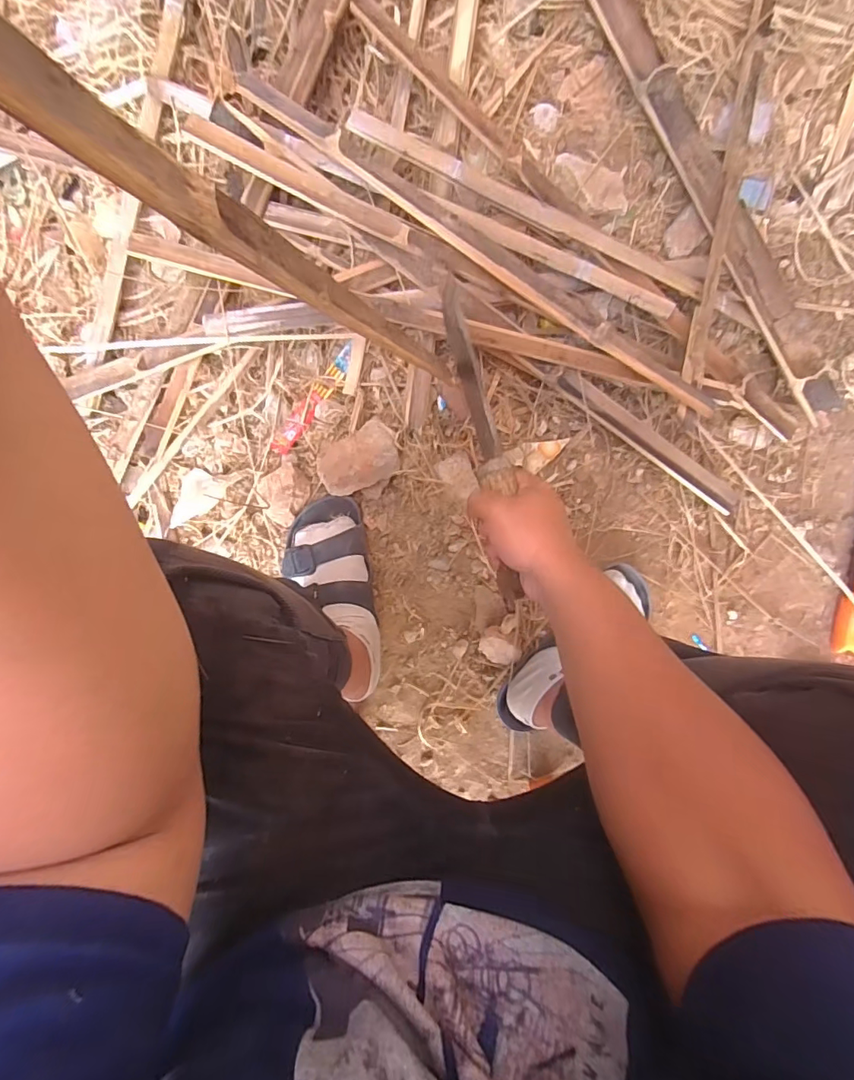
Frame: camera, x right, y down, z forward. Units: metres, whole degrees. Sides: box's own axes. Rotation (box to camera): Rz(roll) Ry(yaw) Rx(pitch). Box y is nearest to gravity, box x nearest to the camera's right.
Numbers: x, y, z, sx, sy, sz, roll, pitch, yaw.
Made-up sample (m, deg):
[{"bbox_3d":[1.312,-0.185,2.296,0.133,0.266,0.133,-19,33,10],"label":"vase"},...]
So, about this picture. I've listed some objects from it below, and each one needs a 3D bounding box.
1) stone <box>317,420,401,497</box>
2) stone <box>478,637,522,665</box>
[{"bbox_3d":[-0.086,-0.103,0.630,0.100,0.046,0.070,-20,89,-2],"label":"stone"},{"bbox_3d":[0.098,0.151,0.684,0.054,0.035,0.034,23,88,-1],"label":"stone"}]

